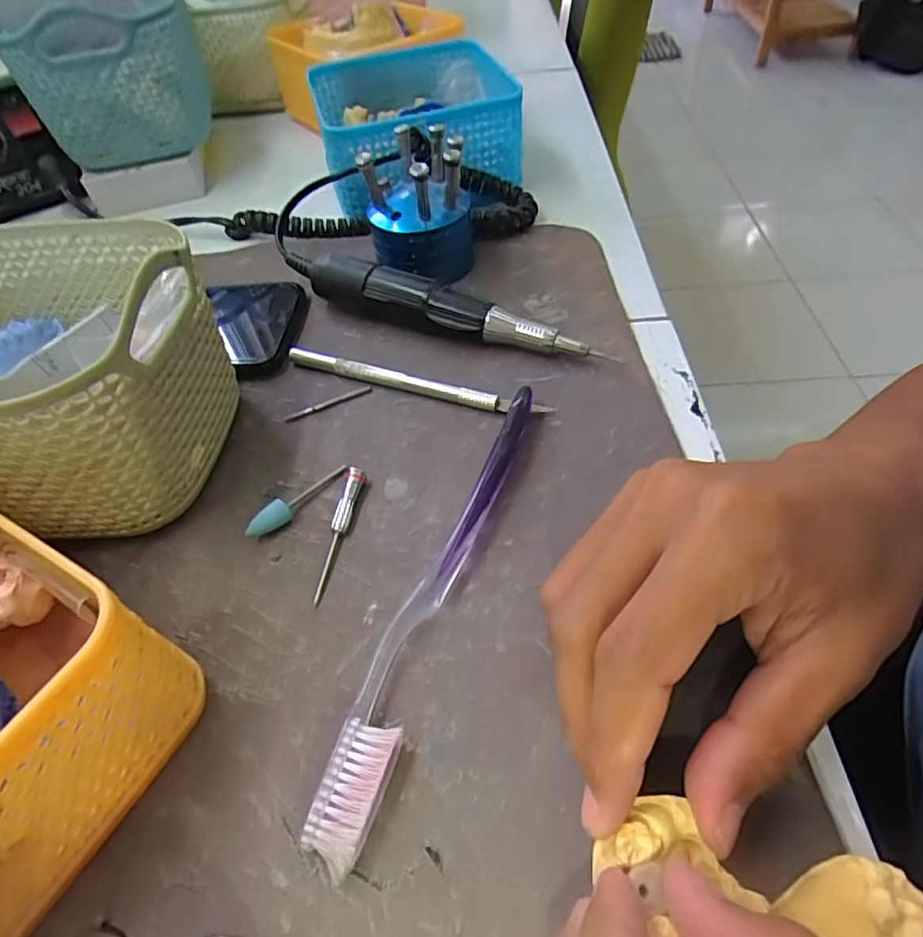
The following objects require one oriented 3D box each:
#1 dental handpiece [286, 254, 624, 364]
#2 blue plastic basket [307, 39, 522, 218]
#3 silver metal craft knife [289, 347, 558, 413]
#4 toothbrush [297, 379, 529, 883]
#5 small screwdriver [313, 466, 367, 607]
[{"bbox_3d":[-0.016,-0.083,0.300,0.180,0.024,0.021,20,55,21],"label":"dental handpiece"},{"bbox_3d":[-0.035,-0.243,0.406,0.124,0.060,0.137,-15,50,-6],"label":"blue plastic basket"},{"bbox_3d":[-0.025,-0.042,0.280,0.136,0.009,0.009,15,54,18],"label":"silver metal craft knife"},{"bbox_3d":[-0.008,0.037,0.210,0.024,0.014,0.186,13,53,16],"label":"toothbrush"},{"bbox_3d":[-0.049,0.025,0.228,0.009,0.009,0.058,3,51,8],"label":"small screwdriver"}]

